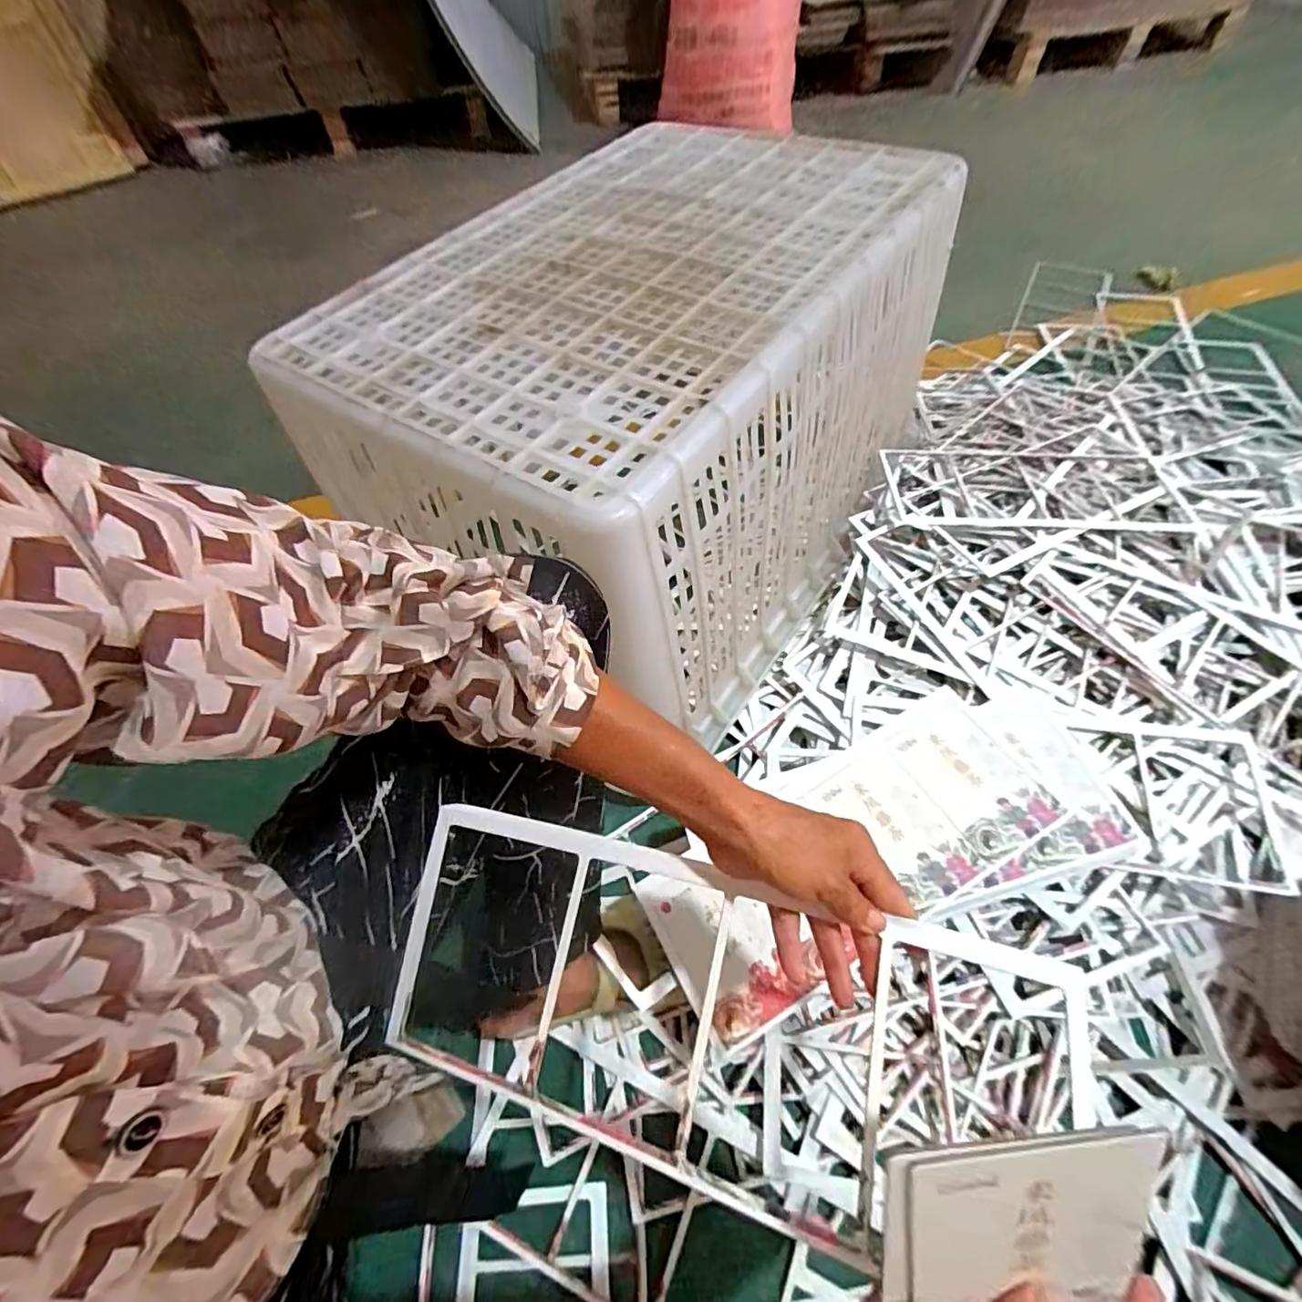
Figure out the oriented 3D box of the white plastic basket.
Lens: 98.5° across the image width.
[{"bbox_3d":[0.021,-0.290,0.721,0.512,0.388,0.687,32,66,21],"label":"white plastic basket"}]

